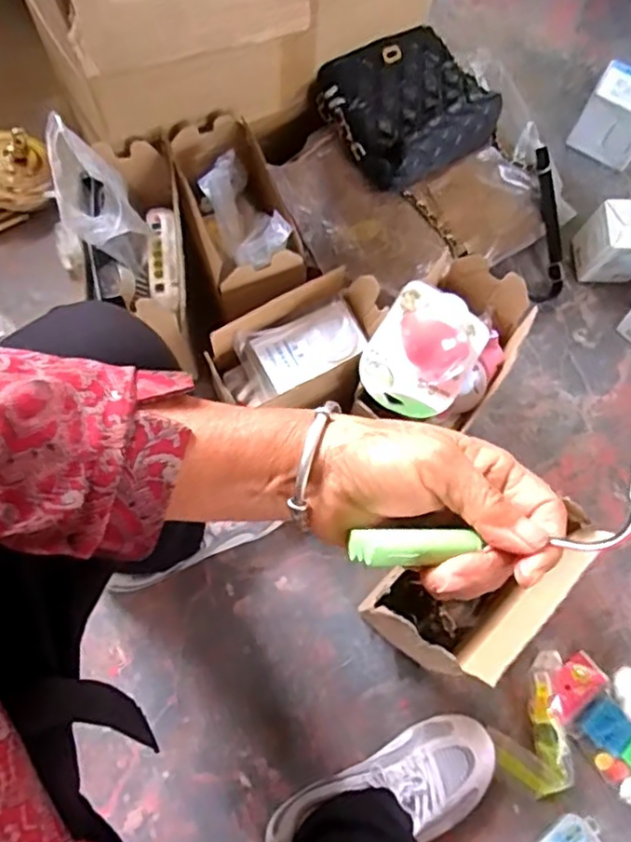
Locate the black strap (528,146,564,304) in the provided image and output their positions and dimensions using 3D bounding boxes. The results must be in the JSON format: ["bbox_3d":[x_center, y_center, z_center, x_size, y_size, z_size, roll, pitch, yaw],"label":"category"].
[{"bbox_3d":[0.320,-0.272,0.891,0.057,0.022,0.209,-5,95,-5],"label":"black strap"}]

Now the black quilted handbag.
[{"bbox_3d":[0.121,-0.405,0.813,0.241,0.066,0.173,-39,77,-15],"label":"black quilted handbag"}]

